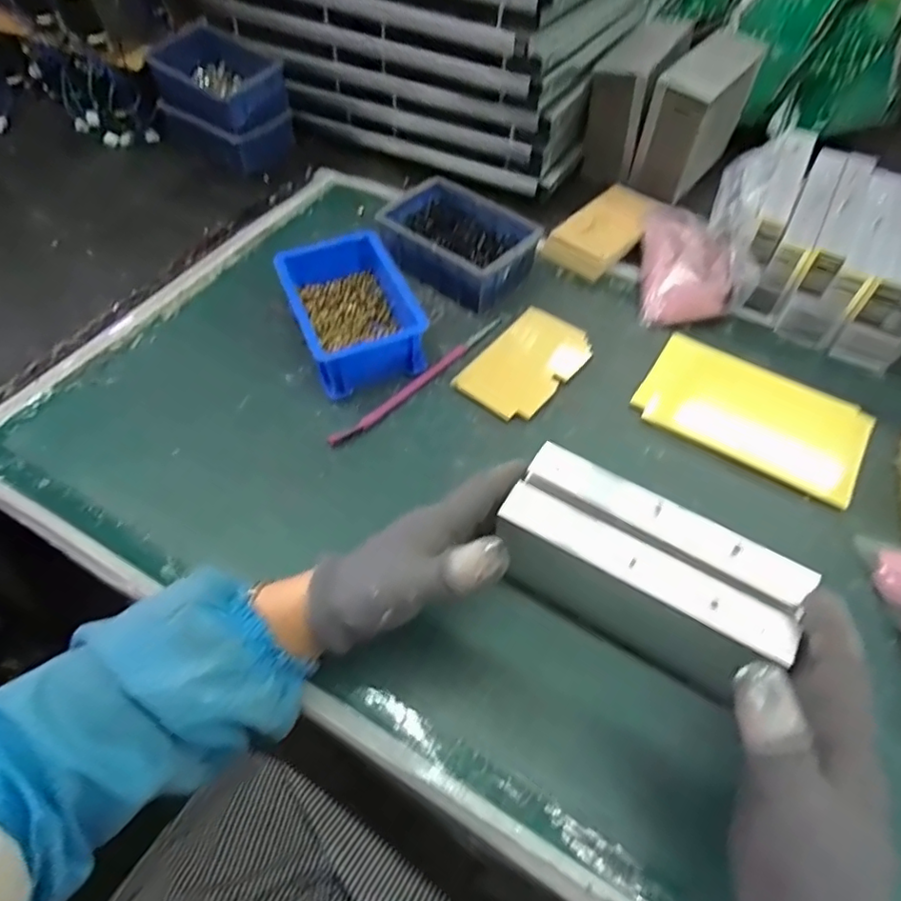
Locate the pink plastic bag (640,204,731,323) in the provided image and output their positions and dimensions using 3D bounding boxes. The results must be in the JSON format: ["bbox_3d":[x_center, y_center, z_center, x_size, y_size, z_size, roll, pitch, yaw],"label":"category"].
[{"bbox_3d":[0.227,-0.183,0.562,0.083,0.042,0.139,5,55,4],"label":"pink plastic bag"}]

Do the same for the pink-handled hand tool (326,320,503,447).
[{"bbox_3d":[-0.023,-0.063,0.500,0.014,0.009,0.197,37,63,23],"label":"pink-handled hand tool"}]

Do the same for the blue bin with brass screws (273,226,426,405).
[{"bbox_3d":[-0.087,-0.123,0.516,0.093,0.058,0.141,-20,58,-13],"label":"blue bin with brass screws"}]

